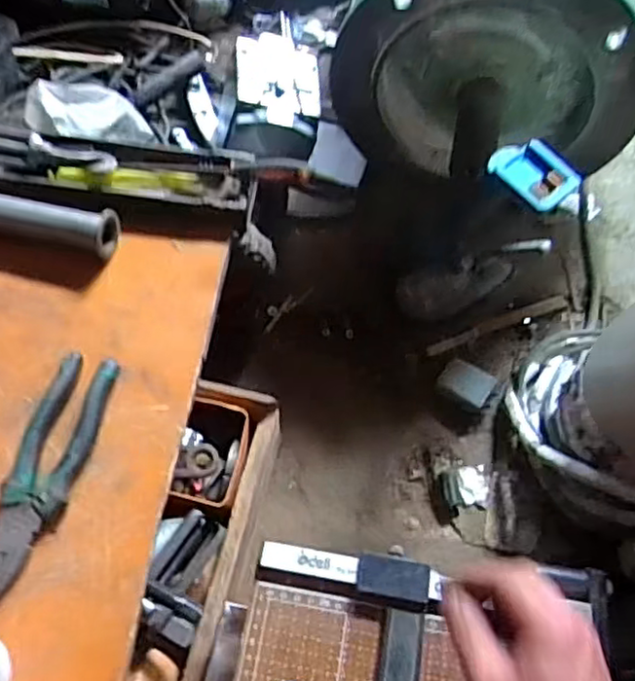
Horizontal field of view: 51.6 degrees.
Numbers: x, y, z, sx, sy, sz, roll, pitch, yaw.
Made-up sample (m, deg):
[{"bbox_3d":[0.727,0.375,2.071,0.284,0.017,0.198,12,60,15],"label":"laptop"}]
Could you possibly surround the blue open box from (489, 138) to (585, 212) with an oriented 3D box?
[{"bbox_3d":[0.184,-0.144,0.556,0.049,0.015,0.071,-35,70,-16],"label":"blue open box"}]

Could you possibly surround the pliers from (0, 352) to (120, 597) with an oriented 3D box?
[{"bbox_3d":[-0.205,0.099,0.493,0.046,0.017,0.187,14,66,5],"label":"pliers"}]

